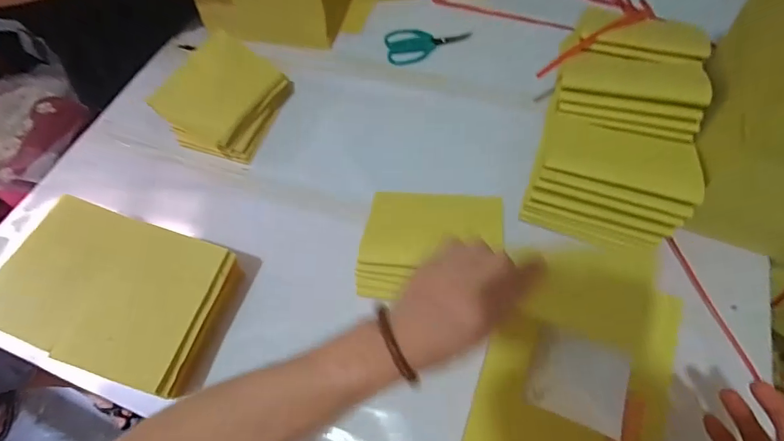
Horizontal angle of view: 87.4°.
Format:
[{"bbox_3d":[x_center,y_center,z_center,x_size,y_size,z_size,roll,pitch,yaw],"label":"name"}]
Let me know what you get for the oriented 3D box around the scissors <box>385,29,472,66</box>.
[{"bbox_3d":[0.061,-0.309,0.705,0.140,0.012,0.090,-7,62,-1],"label":"scissors"}]

